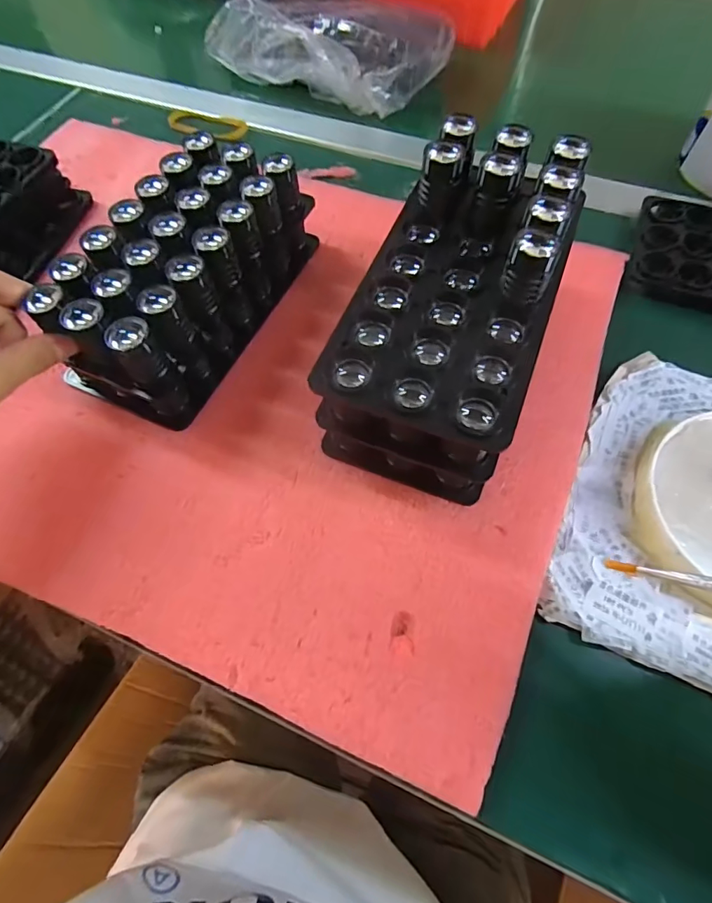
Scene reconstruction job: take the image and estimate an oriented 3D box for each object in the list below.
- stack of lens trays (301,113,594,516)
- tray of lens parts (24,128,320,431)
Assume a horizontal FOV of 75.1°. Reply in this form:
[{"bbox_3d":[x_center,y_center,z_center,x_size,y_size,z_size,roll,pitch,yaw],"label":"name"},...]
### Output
[{"bbox_3d":[0.056,-0.081,0.269,0.101,0.101,0.182,19,66,11],"label":"stack of lens trays"},{"bbox_3d":[-0.111,-0.120,0.307,0.087,0.077,0.185,24,70,10],"label":"tray of lens parts"}]

